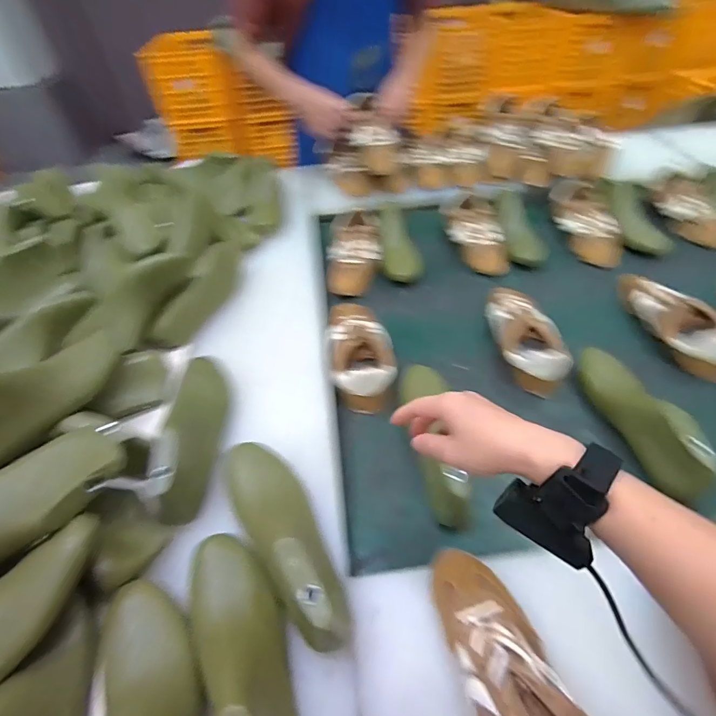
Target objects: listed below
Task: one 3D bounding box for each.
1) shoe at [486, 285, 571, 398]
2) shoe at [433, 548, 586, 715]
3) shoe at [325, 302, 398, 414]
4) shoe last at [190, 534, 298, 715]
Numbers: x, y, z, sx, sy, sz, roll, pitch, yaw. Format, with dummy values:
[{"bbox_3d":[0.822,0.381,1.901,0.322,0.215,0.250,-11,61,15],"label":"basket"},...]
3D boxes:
[{"bbox_3d":[0.283,-0.045,0.718,0.098,0.068,0.225,-6,48,-1],"label":"shoe"},{"bbox_3d":[0.131,0.283,0.371,0.085,0.080,0.225,-18,50,-11],"label":"shoe"},{"bbox_3d":[0.007,-0.020,0.705,0.106,0.053,0.224,-9,48,-4],"label":"shoe"},{"bbox_3d":[-0.101,0.275,0.383,0.078,0.072,0.241,-23,37,-15],"label":"shoe last"}]

